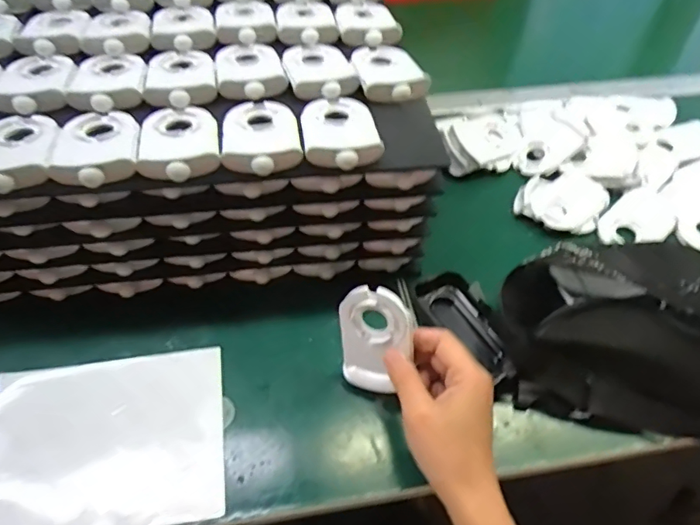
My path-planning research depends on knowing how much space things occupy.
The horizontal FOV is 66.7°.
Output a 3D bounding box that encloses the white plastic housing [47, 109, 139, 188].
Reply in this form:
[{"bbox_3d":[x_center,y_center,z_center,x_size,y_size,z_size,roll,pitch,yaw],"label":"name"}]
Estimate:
[{"bbox_3d":[-0.184,-0.088,0.384,0.058,0.018,0.080,-11,52,-12],"label":"white plastic housing"}]

